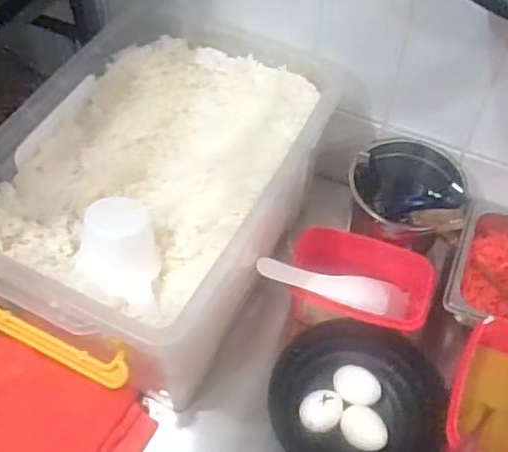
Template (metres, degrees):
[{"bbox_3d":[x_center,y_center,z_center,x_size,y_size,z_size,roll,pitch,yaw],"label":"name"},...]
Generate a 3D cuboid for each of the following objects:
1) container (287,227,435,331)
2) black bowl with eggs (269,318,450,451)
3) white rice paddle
[{"bbox_3d":[0.125,0.074,0.737,0.164,0.072,0.110,7,54,4],"label":"container"},{"bbox_3d":[0.109,0.193,0.674,0.183,0.073,0.168,0,54,-1],"label":"black bowl with eggs"},{"bbox_3d":[0.105,0.076,0.724,0.212,0.029,0.053,16,48,-31],"label":"white rice paddle"}]

